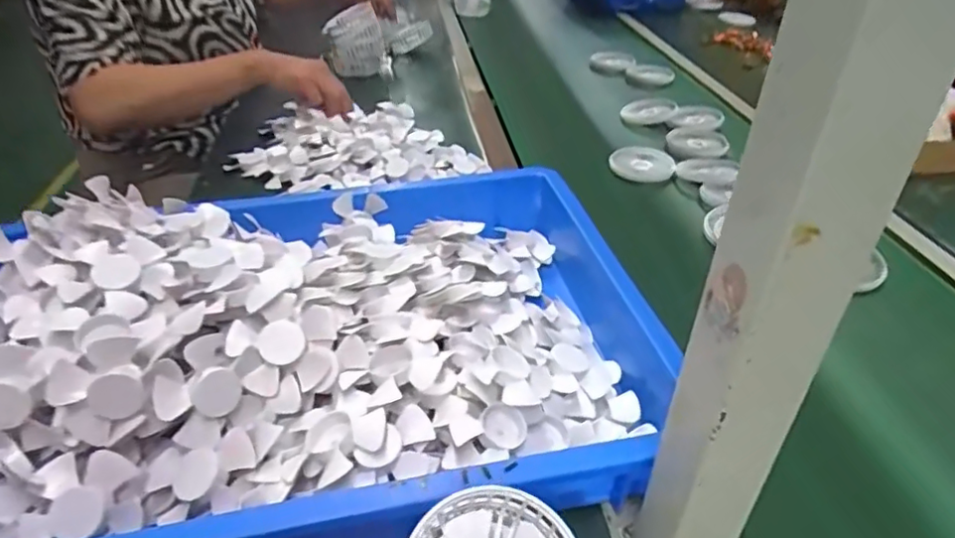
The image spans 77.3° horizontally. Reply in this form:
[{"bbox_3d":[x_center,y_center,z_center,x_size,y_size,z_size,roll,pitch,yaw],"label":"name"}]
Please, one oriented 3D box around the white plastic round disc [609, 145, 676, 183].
[{"bbox_3d":[0.232,-0.149,0.841,0.086,0.012,0.061,17,63,19],"label":"white plastic round disc"}]

